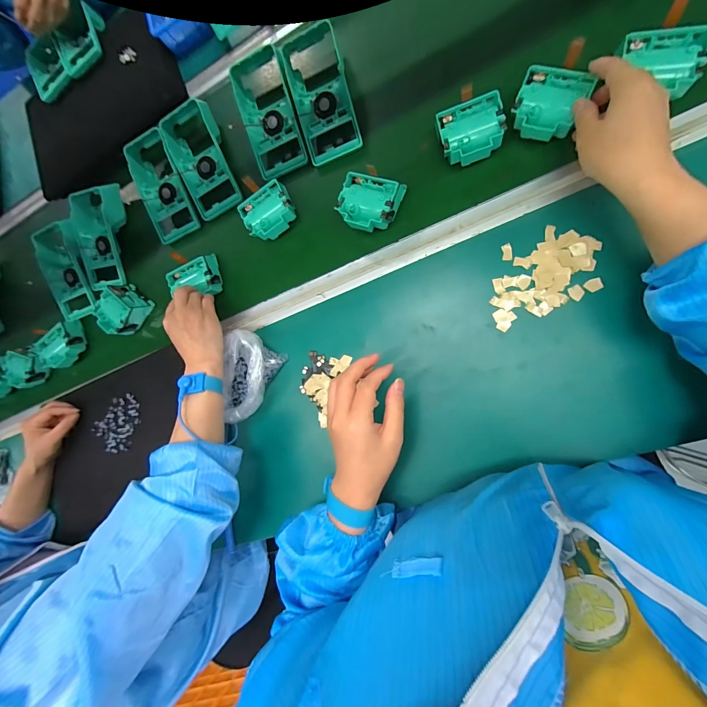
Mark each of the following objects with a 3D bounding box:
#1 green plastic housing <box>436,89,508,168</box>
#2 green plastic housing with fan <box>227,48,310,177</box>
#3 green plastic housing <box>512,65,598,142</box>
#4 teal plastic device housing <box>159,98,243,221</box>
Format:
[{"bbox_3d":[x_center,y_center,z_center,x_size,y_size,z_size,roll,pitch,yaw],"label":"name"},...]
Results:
[{"bbox_3d":[0.145,-0.272,0.404,0.076,0.043,0.068,-14,88,10],"label":"green plastic housing"},{"bbox_3d":[-0.133,-0.377,0.493,0.085,0.037,0.202,-15,87,10],"label":"green plastic housing with fan"},{"bbox_3d":[0.224,-0.288,0.371,0.069,0.028,0.063,26,94,9],"label":"green plastic housing"},{"bbox_3d":[-0.252,-0.323,0.544,0.087,0.050,0.191,-22,86,9],"label":"teal plastic device housing"}]

